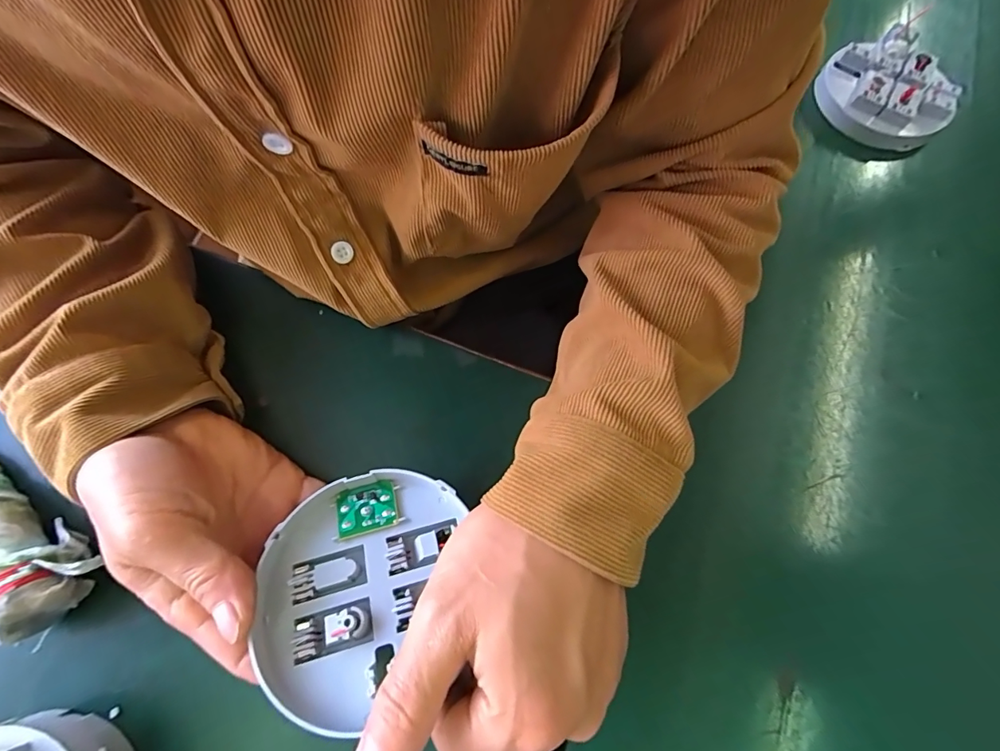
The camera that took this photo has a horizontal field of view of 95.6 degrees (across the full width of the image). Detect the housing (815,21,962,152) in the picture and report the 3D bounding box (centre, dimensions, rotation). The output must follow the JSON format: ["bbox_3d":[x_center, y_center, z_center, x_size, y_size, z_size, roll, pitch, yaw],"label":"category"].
[{"bbox_3d":[0.317,-0.235,0.371,0.092,0.034,0.101,0,70,0],"label":"housing"}]

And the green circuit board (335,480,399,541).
[{"bbox_3d":[-0.068,0.067,0.230,0.029,0.004,0.024,-16,71,-6],"label":"green circuit board"}]

